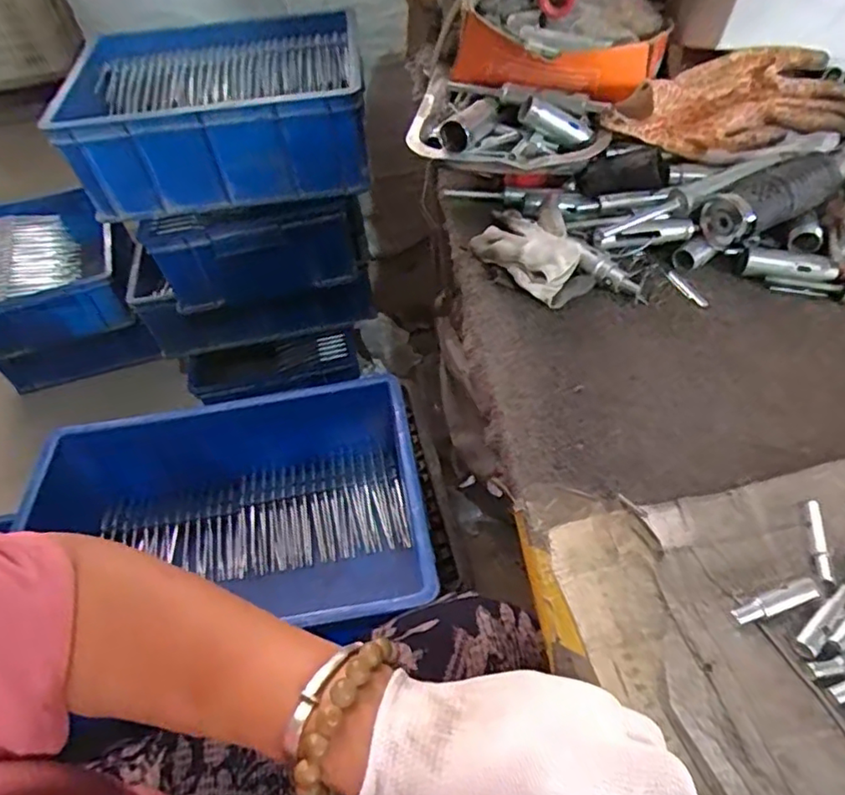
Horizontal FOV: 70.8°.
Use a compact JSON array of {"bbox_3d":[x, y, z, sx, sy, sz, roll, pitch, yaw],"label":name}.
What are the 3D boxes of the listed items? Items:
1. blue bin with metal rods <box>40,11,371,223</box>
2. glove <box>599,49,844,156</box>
[{"bbox_3d":[-0.287,-0.414,0.869,0.391,0.143,0.287,-8,52,-2],"label":"blue bin with metal rods"},{"bbox_3d":[0.275,-0.253,0.516,0.229,0.054,0.080,0,52,4],"label":"glove"}]

